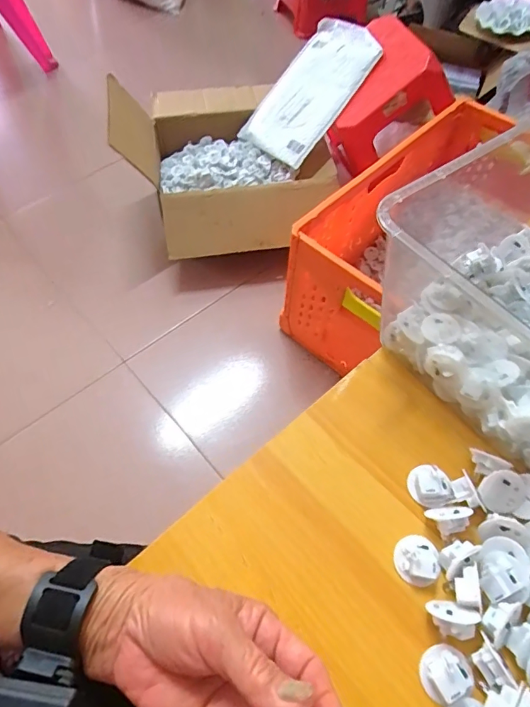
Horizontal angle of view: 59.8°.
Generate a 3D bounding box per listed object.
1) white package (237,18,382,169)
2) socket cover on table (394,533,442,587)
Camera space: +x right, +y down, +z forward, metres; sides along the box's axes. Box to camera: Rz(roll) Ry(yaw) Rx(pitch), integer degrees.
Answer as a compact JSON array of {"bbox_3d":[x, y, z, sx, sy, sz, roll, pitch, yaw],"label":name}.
[{"bbox_3d":[0.108,-0.641,1.122,0.238,0.028,0.355,42,101,31],"label":"white package"},{"bbox_3d":[0.108,0.146,0.326,0.029,0.016,0.033,-11,59,-8],"label":"socket cover on table"}]

